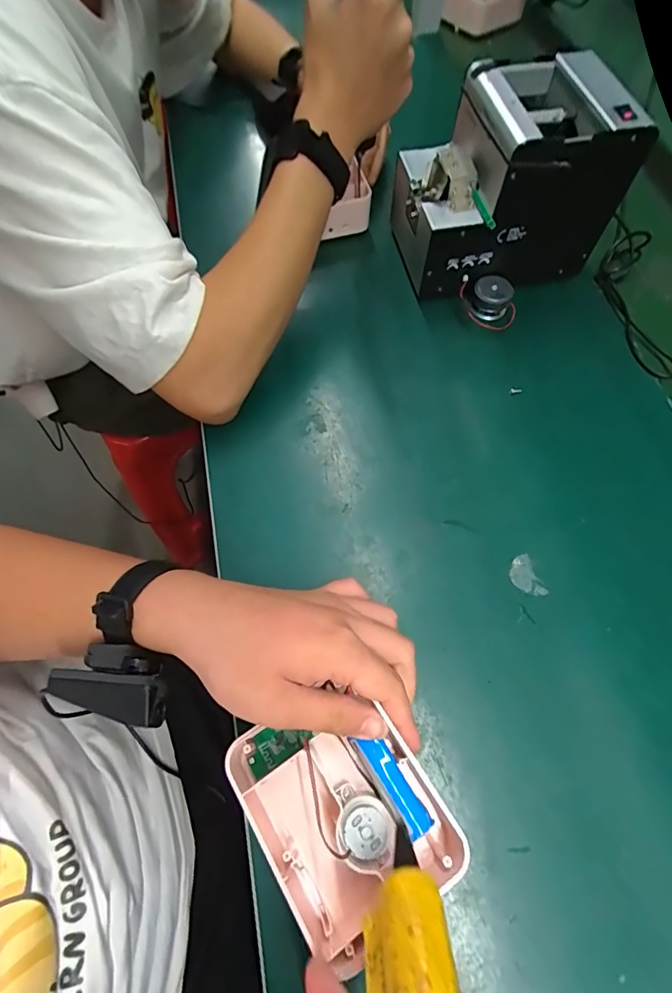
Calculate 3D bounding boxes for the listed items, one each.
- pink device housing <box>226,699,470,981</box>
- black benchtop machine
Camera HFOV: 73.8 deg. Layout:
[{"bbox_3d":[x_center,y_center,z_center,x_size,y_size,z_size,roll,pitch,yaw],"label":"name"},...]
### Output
[{"bbox_3d":[0.002,0.190,0.278,0.104,0.046,0.122,-31,69,-14],"label":"pink device housing"},{"bbox_3d":[0.163,-0.303,0.442,0.182,0.150,0.133,-9,66,-5],"label":"black benchtop machine"}]

